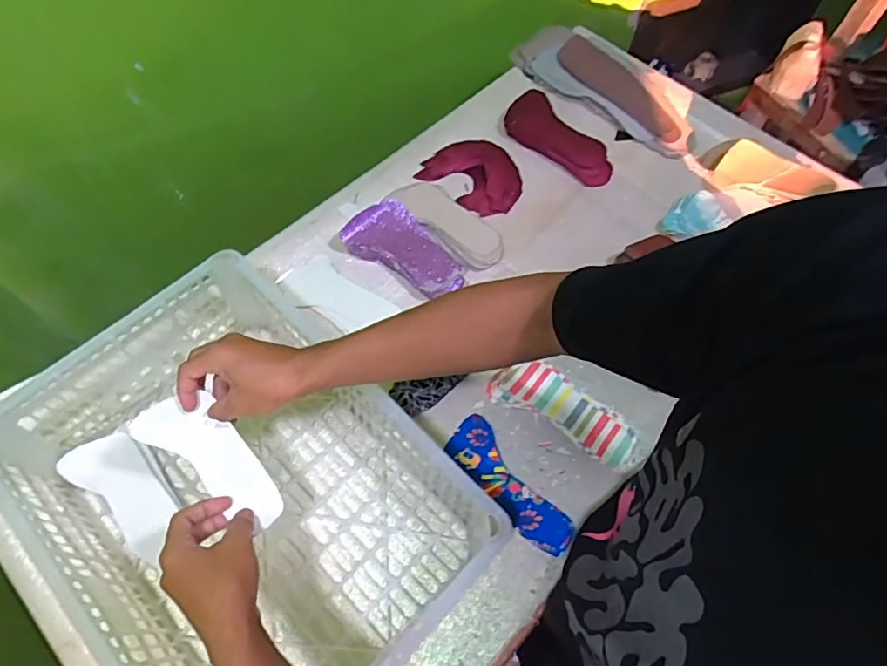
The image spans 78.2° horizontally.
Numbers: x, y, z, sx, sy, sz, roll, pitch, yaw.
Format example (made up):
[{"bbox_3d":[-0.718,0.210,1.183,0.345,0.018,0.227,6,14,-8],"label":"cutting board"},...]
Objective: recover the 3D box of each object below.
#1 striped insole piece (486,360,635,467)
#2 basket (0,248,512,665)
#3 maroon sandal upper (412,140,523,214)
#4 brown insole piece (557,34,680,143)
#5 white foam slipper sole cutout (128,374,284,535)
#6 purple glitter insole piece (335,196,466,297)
[{"bbox_3d":[0.149,0.090,0.677,0.183,0.043,0.083,29,65,14],"label":"striped insole piece"},{"bbox_3d":[-0.203,0.146,0.580,0.438,0.148,0.350,41,68,19],"label":"basket"},{"bbox_3d":[0.055,-0.251,0.859,0.122,0.017,0.152,-39,69,-20],"label":"maroon sandal upper"},{"bbox_3d":[0.301,-0.416,0.927,0.251,0.012,0.090,43,69,10],"label":"brown insole piece"},{"bbox_3d":[-0.220,0.124,0.513,0.082,0.012,0.151,-32,79,-12],"label":"white foam slipper sole cutout"},{"bbox_3d":[-0.049,-0.122,0.776,0.182,0.046,0.087,31,65,15],"label":"purple glitter insole piece"}]

